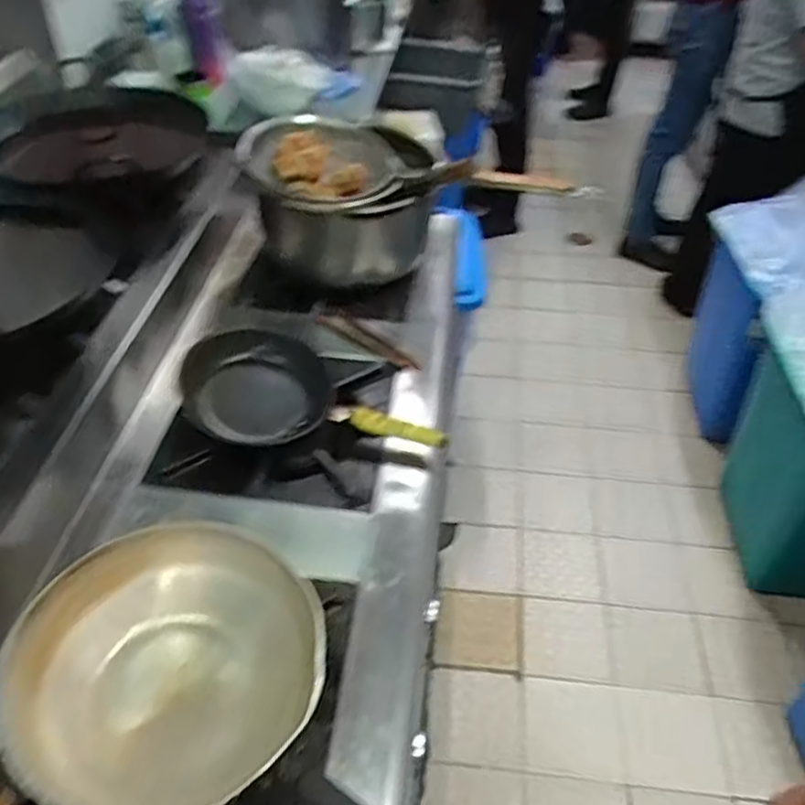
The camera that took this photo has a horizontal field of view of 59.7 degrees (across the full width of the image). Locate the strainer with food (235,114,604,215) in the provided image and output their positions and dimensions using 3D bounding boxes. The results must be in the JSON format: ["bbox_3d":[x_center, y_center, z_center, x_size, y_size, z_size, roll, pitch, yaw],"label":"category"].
[{"bbox_3d":[0.020,-0.399,1.175,0.566,0.087,0.202,6,42,5],"label":"strainer with food"}]

